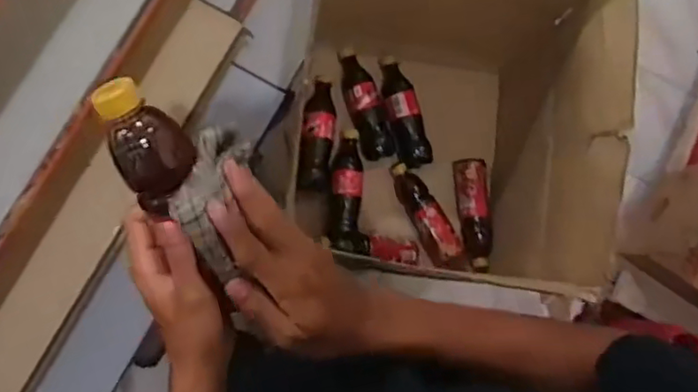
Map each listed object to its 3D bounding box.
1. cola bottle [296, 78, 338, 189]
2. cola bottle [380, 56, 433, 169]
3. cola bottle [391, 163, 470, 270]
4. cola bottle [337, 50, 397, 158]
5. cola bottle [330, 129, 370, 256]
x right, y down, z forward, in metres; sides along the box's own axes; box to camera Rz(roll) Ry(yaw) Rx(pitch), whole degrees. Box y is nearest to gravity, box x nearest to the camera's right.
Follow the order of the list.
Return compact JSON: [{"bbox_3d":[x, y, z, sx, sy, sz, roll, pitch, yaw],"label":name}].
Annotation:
[{"bbox_3d":[-0.057,-0.109,1.090,0.062,0.055,0.201,5,82,-6],"label":"cola bottle"},{"bbox_3d":[0.097,-0.156,1.106,0.073,0.061,0.214,-10,84,-8],"label":"cola bottle"},{"bbox_3d":[0.140,0.040,1.096,0.062,0.057,0.219,-31,87,-9],"label":"cola bottle"},{"bbox_3d":[0.028,-0.170,1.111,0.065,0.061,0.211,-16,85,-8],"label":"cola bottle"},{"bbox_3d":[-0.001,-0.015,1.051,0.065,0.050,0.232,3,64,-6],"label":"cola bottle"}]

